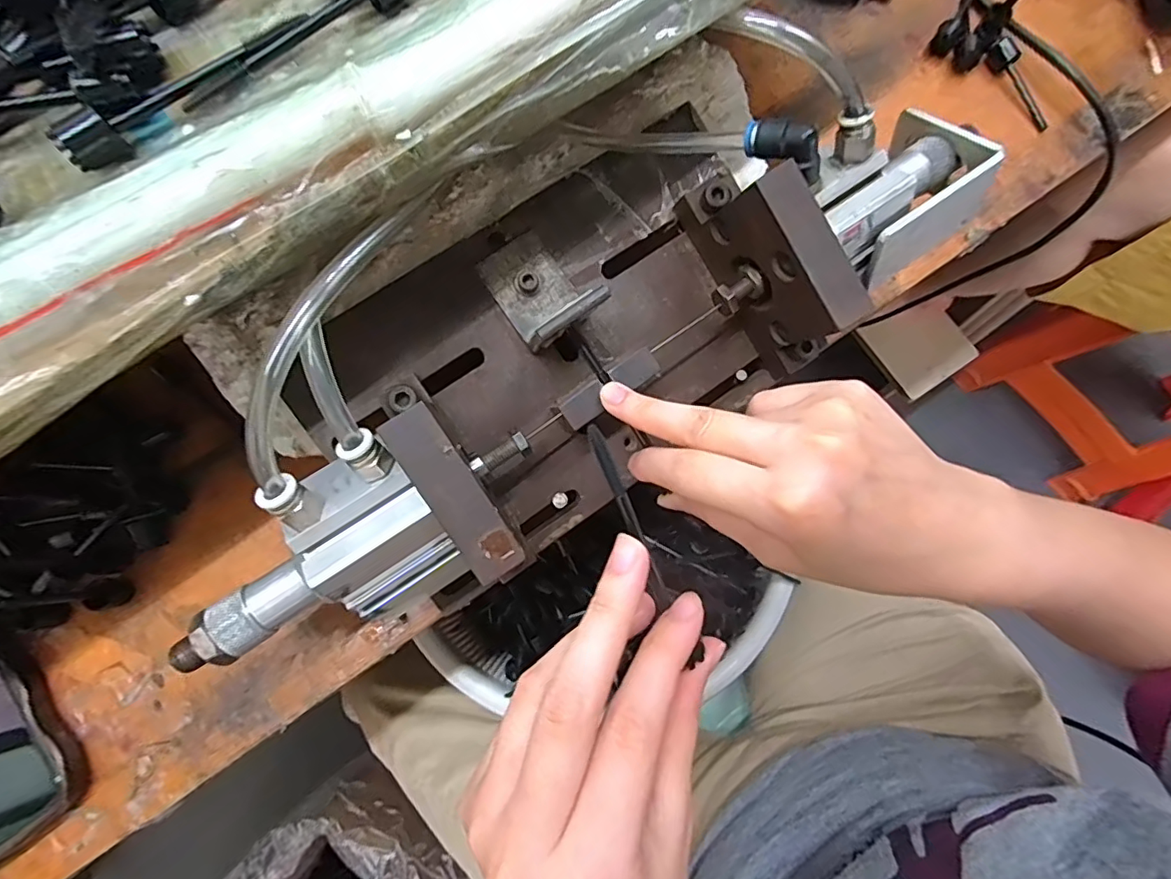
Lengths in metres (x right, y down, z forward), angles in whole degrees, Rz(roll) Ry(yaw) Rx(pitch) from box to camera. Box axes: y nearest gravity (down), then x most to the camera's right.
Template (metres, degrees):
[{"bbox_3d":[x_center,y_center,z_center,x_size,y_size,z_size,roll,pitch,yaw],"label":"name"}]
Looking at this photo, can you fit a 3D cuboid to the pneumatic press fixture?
[{"bbox_3d":[0.001,-0.053,0.256,0.391,0.094,0.136,-35,80,-9],"label":"pneumatic press fixture"}]

